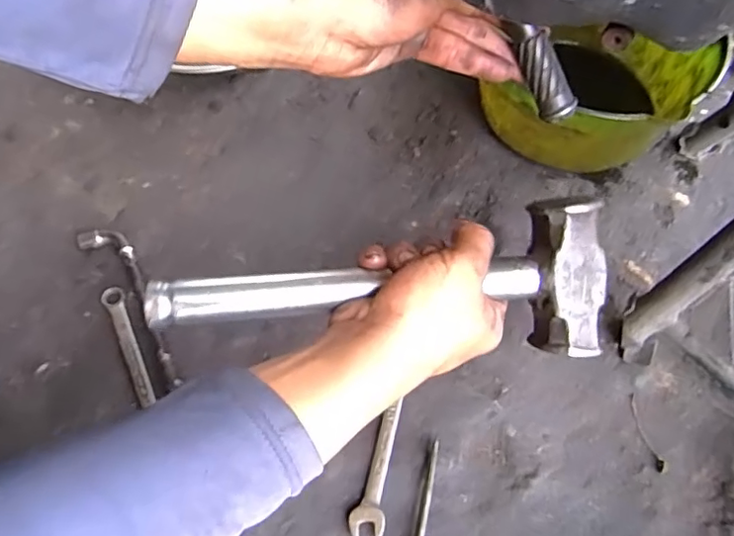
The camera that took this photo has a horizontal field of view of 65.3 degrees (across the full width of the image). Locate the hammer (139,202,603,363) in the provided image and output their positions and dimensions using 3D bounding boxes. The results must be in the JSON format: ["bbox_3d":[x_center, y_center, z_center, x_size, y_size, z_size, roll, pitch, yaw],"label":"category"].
[{"bbox_3d":[0.013,0.020,0.337,0.258,0.041,0.090,-9,98,-8],"label":"hammer"}]

